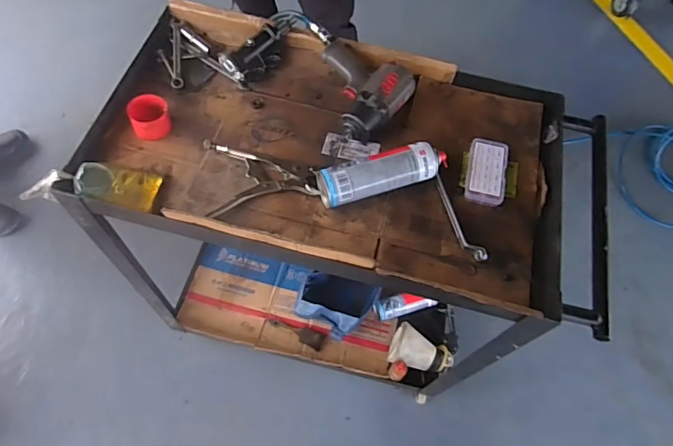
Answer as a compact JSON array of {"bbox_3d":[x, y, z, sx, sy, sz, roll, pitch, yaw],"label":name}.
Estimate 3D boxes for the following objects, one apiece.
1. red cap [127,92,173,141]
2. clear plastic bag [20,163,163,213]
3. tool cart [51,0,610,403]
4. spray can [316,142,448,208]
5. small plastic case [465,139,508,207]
[{"bbox_3d":[-0.328,-0.186,0.845,0.065,0.047,0.067,2,63,-4],"label":"red cap"},{"bbox_3d":[-0.398,-0.066,0.776,0.209,0.042,0.079,5,63,-2],"label":"clear plastic bag"},{"bbox_3d":[0.009,0.051,1.171,0.884,0.827,0.478,13,63,2],"label":"tool cart"},{"bbox_3d":[0.082,-0.080,0.805,0.222,0.067,0.069,-13,65,-11],"label":"spray can"},{"bbox_3d":[0.266,-0.093,0.844,0.065,0.019,0.128,14,63,2],"label":"small plastic case"}]

